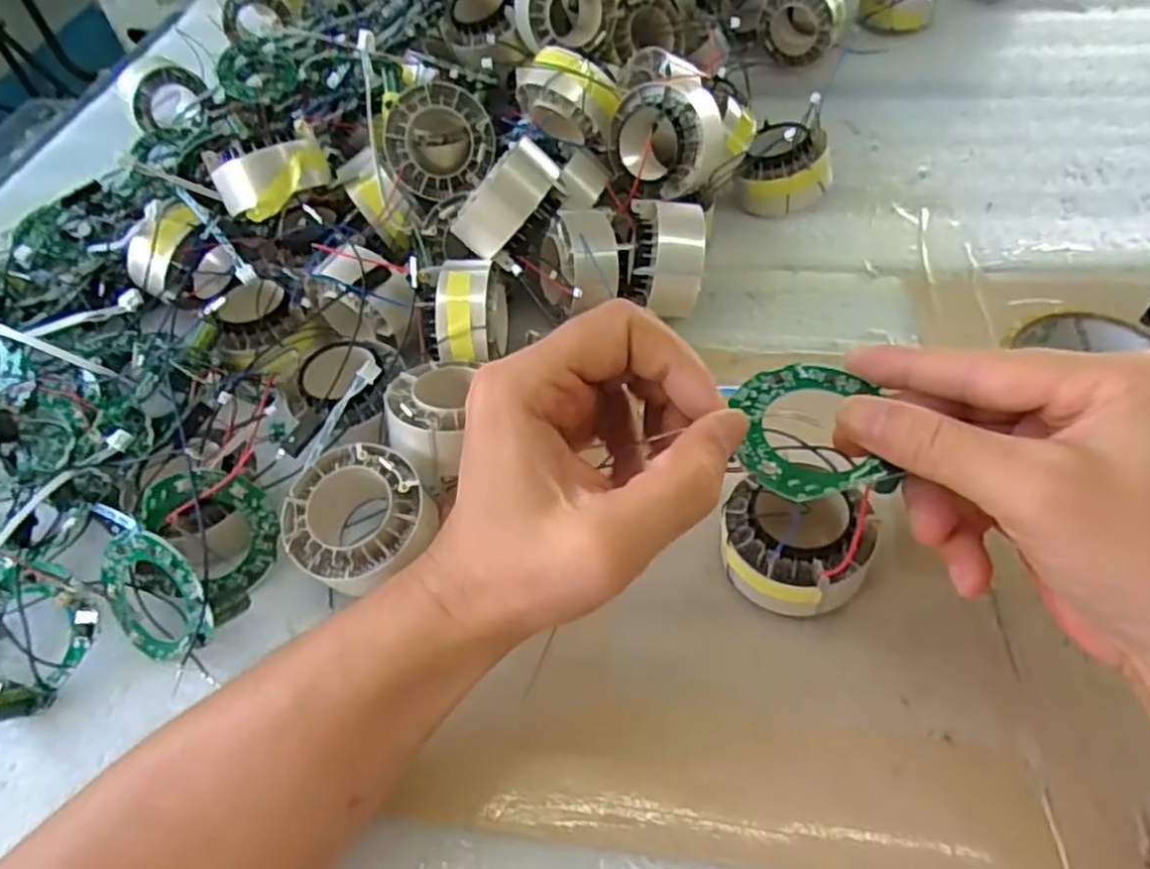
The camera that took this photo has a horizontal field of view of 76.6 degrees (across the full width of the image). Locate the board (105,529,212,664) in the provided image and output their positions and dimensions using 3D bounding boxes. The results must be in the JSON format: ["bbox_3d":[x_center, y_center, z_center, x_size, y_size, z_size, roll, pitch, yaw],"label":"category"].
[{"bbox_3d":[-0.189,0.072,0.327,0.059,0.058,0.008,-26,4,29],"label":"board"}]

